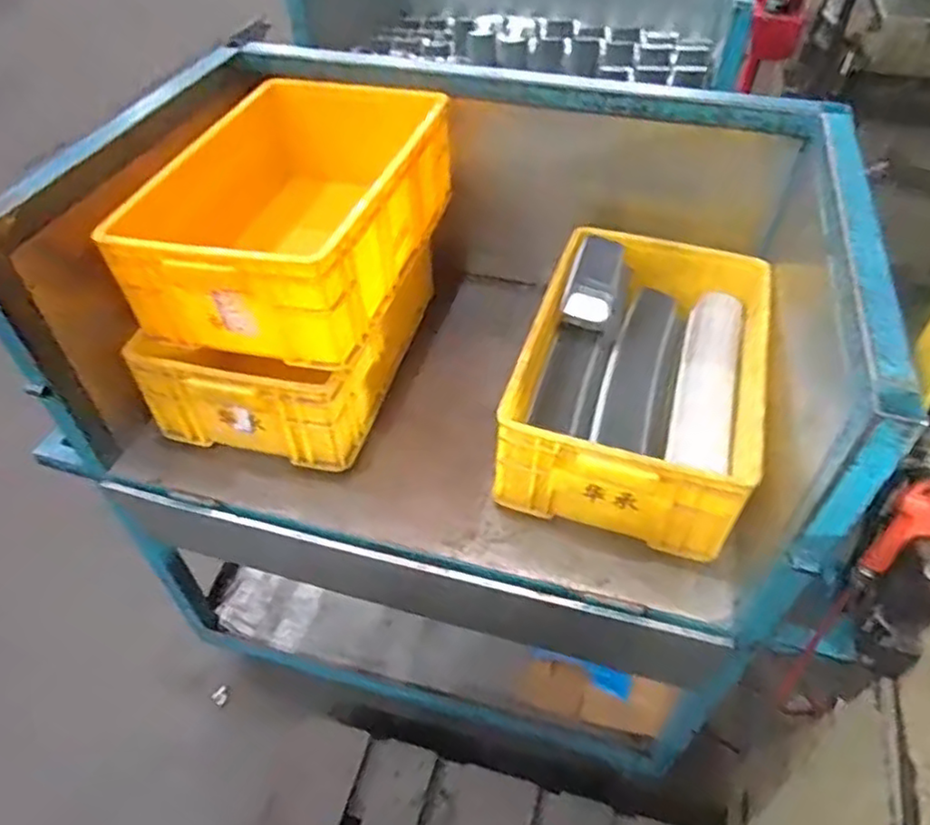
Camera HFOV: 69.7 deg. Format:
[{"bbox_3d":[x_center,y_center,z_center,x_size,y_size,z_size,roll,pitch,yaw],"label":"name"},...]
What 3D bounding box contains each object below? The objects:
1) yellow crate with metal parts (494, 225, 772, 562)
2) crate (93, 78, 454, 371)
[{"bbox_3d":[0.259,-0.059,0.987,0.312,0.166,0.479,14,48,12],"label":"yellow crate with metal parts"},{"bbox_3d":[-0.221,-0.290,0.949,0.284,0.181,0.488,14,48,12],"label":"crate"}]

